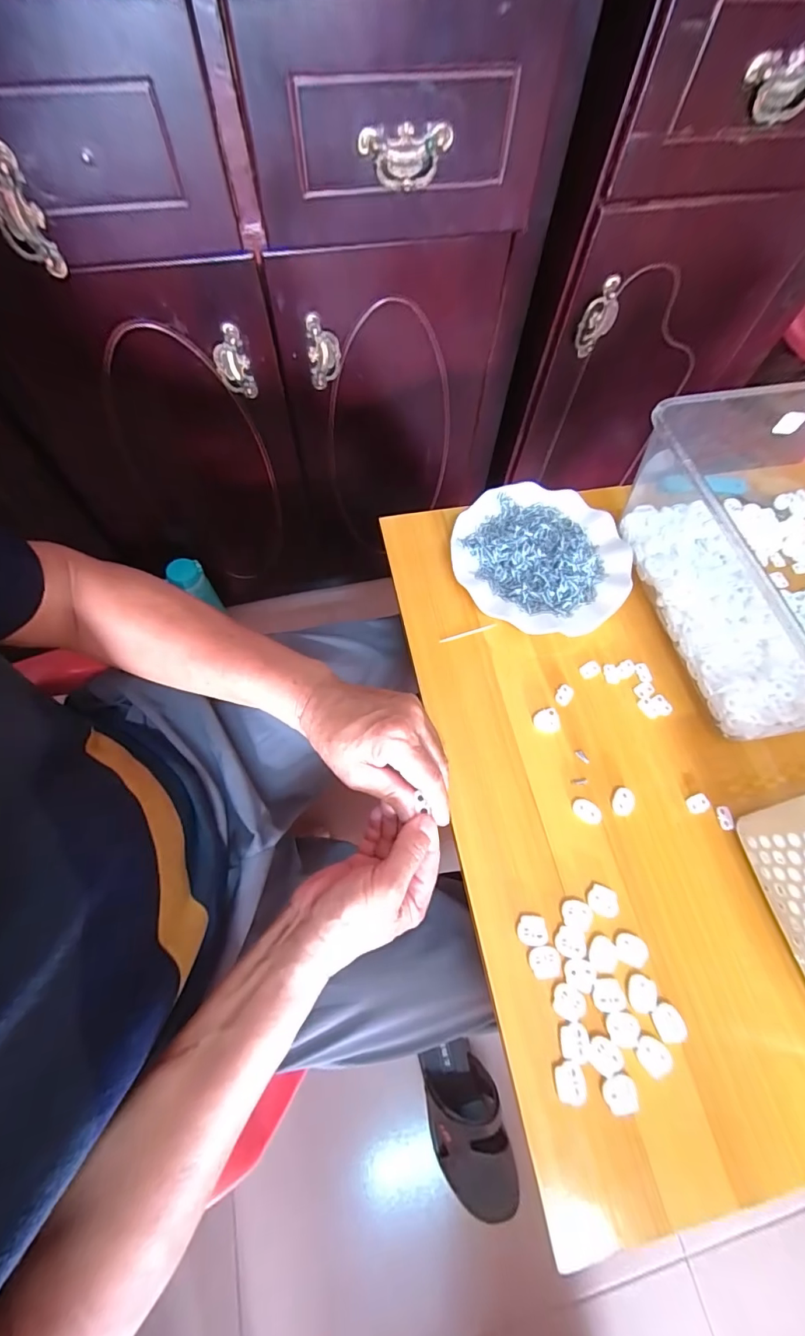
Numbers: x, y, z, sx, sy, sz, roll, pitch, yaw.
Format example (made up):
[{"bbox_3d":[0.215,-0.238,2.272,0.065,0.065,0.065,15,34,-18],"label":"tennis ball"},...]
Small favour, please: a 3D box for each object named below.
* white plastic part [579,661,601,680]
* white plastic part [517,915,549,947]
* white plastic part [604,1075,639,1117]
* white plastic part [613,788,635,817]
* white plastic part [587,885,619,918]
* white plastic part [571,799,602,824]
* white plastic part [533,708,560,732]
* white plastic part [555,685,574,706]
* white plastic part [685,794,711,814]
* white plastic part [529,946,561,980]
[{"bbox_3d":[0.184,0.002,0.444,0.021,0.004,0.015,-28,70,-14],"label":"white plastic part"},{"bbox_3d":[0.099,0.201,0.345,0.022,0.004,0.020,1,66,-2],"label":"white plastic part"},{"bbox_3d":[0.147,0.288,0.305,0.023,0.006,0.019,-10,67,-7],"label":"white plastic part"},{"bbox_3d":[0.190,0.115,0.388,0.016,0.004,0.025,26,67,9],"label":"white plastic part"},{"bbox_3d":[0.158,0.182,0.353,0.023,0.004,0.020,20,66,6],"label":"white plastic part"},{"bbox_3d":[0.157,0.122,0.383,0.024,0.004,0.016,35,69,12],"label":"white plastic part"},{"bbox_3d":[0.133,0.048,0.415,0.024,0.004,0.021,-4,66,-5],"label":"white plastic part"},{"bbox_3d":[0.154,0.025,0.430,0.014,0.004,0.022,27,67,9],"label":"white plastic part"},{"bbox_3d":[0.258,0.118,0.393,0.020,0.004,0.015,-20,68,-11],"label":"white plastic part"},{"bbox_3d":[0.106,0.218,0.335,0.022,0.004,0.020,-2,66,-4],"label":"white plastic part"}]

